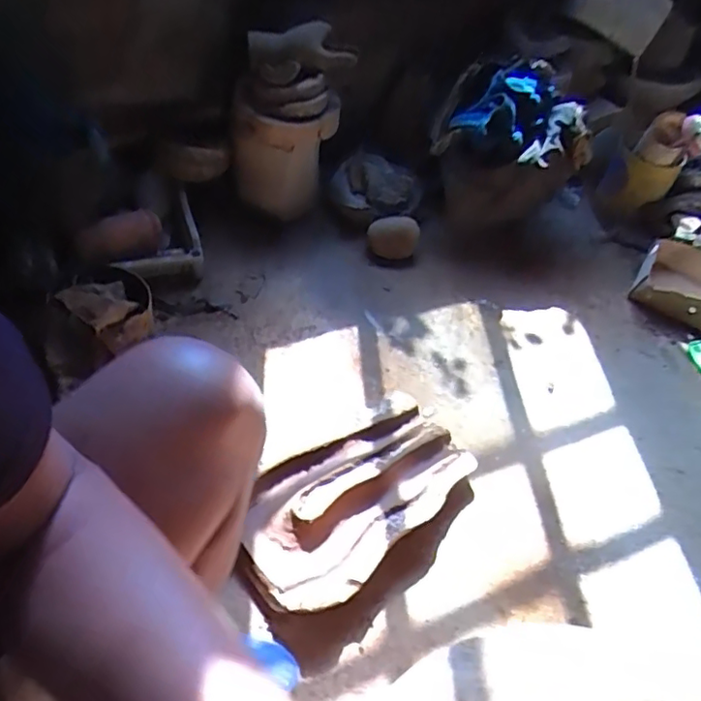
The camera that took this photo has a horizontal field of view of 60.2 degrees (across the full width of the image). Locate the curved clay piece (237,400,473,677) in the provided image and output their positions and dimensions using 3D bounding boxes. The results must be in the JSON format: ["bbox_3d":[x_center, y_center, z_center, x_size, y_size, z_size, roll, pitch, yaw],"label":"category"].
[{"bbox_3d":[0.011,0.223,0.858,0.381,0.067,0.243,-32,58,-30],"label":"curved clay piece"}]

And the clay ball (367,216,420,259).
[{"bbox_3d":[0.088,-0.234,1.273,0.107,0.069,0.071,11,47,4],"label":"clay ball"}]

